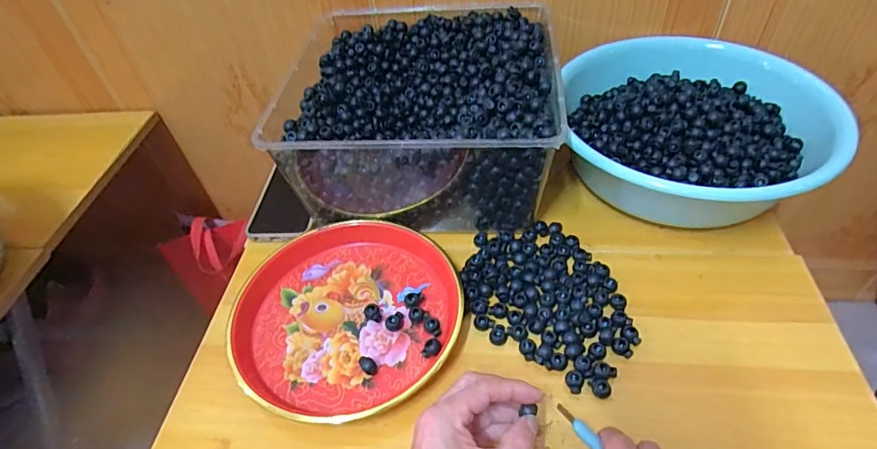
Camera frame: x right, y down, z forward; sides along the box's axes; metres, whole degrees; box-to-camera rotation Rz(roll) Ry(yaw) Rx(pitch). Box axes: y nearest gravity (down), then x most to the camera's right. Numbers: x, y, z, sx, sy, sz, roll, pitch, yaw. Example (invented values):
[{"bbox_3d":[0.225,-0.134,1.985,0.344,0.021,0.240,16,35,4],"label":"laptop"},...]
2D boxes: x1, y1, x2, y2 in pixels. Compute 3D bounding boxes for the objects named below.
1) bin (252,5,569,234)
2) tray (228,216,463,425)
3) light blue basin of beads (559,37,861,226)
[{"bbox_3d":[-0.018,-0.128,0.591,0.283,0.146,0.276,-1,47,5],"label":"bin"},{"bbox_3d":[-0.092,0.083,0.491,0.215,0.027,0.222,-17,47,-9],"label":"tray"},{"bbox_3d":[0.288,-0.119,0.572,0.284,0.126,0.223,12,49,17],"label":"light blue basin of beads"}]

